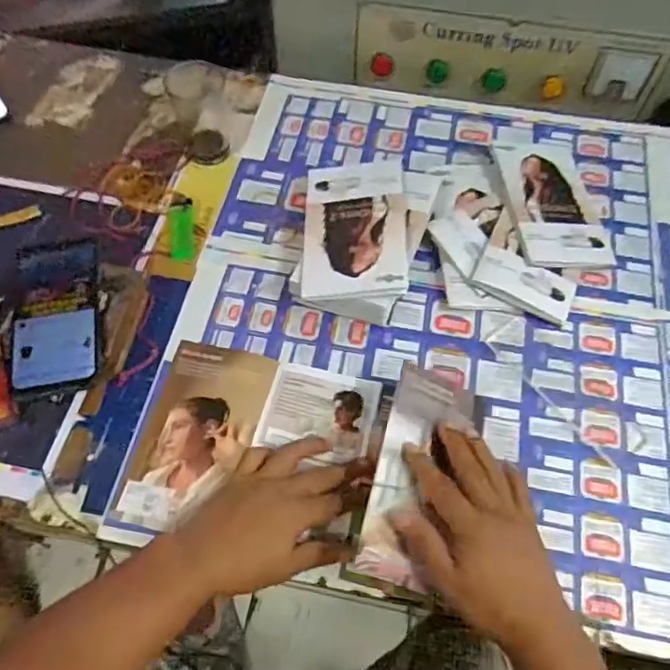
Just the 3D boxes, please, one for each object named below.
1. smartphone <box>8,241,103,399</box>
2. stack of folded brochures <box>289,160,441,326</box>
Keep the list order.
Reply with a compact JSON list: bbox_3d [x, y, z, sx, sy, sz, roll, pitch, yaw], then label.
[{"bbox_3d":[-0.252,-0.021,0.530,0.073,0.018,0.154,-10,62,-7],"label":"smartphone"},{"bbox_3d":[0.031,-0.099,0.606,0.130,0.057,0.179,6,61,2],"label":"stack of folded brochures"}]

